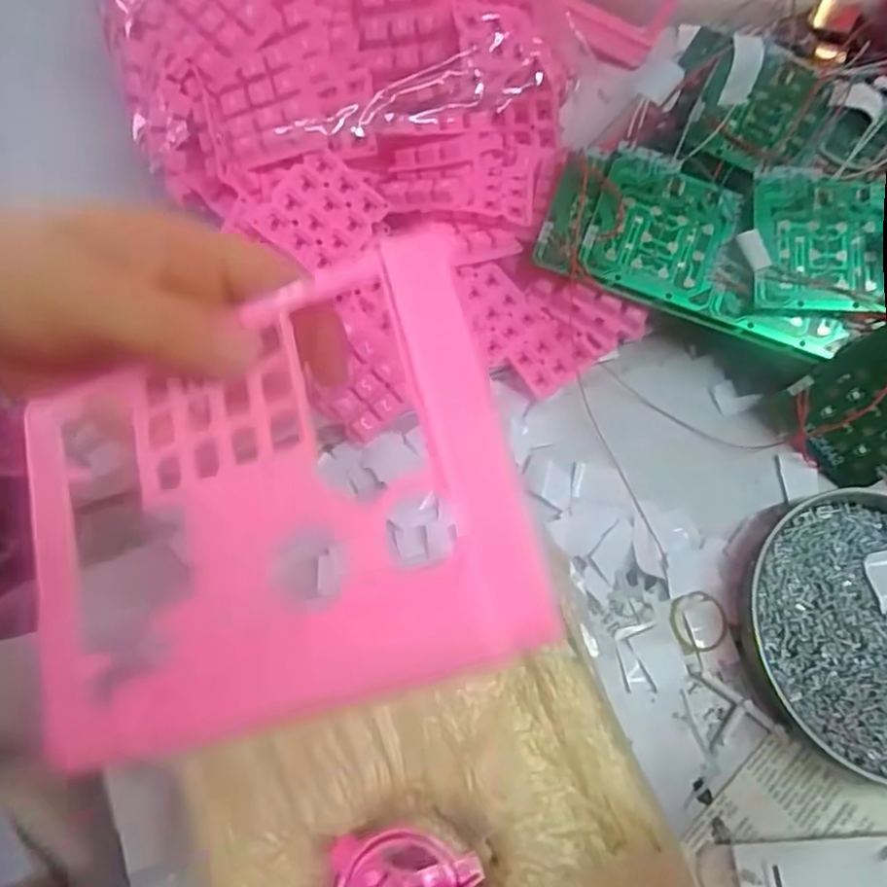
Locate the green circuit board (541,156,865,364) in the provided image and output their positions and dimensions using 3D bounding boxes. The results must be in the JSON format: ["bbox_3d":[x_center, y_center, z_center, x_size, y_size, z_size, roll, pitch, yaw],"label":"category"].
[{"bbox_3d":[0.136,-0.103,0.347,0.162,0.012,0.071,20,90,4],"label":"green circuit board"}]

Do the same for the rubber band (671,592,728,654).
[{"bbox_3d":[0.129,0.089,0.329,0.030,0.004,0.029,2,69,-4],"label":"rubber band"}]

